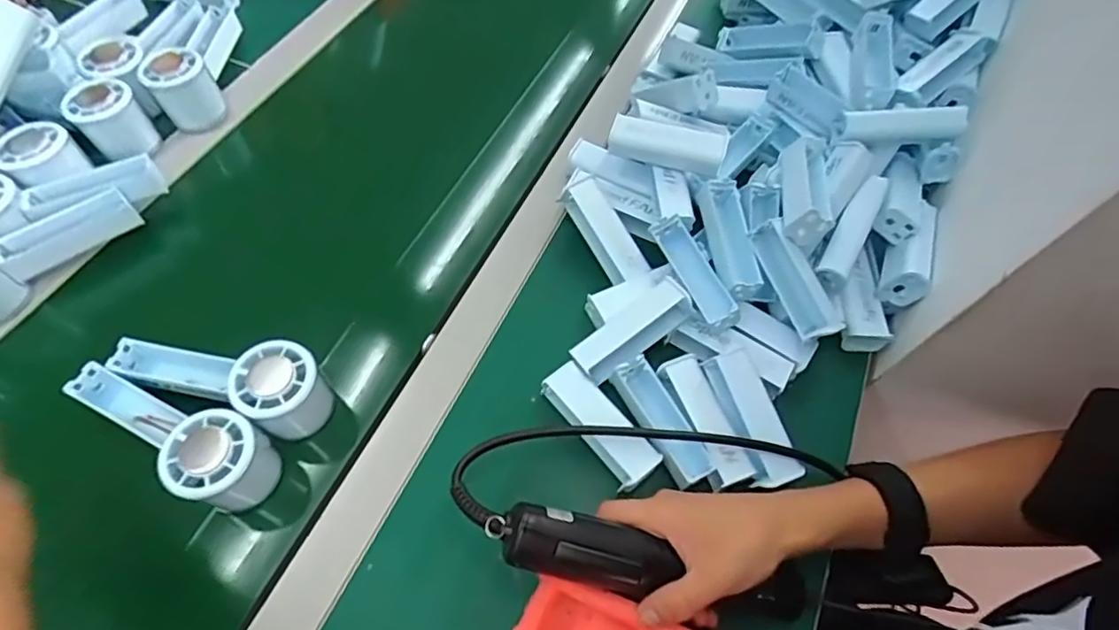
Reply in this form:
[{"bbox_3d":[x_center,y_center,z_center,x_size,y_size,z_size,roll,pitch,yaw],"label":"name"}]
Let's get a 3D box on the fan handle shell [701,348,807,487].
[{"bbox_3d":[0.141,0.073,0.428,0.035,0.021,0.097,-16,62,-13],"label":"fan handle shell"}]

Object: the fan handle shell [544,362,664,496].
[{"bbox_3d":[0.029,0.082,0.440,0.033,0.024,0.099,-34,68,-21],"label":"fan handle shell"}]

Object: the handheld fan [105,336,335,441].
[{"bbox_3d":[-0.244,0.045,0.435,0.155,0.067,0.059,19,61,7],"label":"handheld fan"}]

